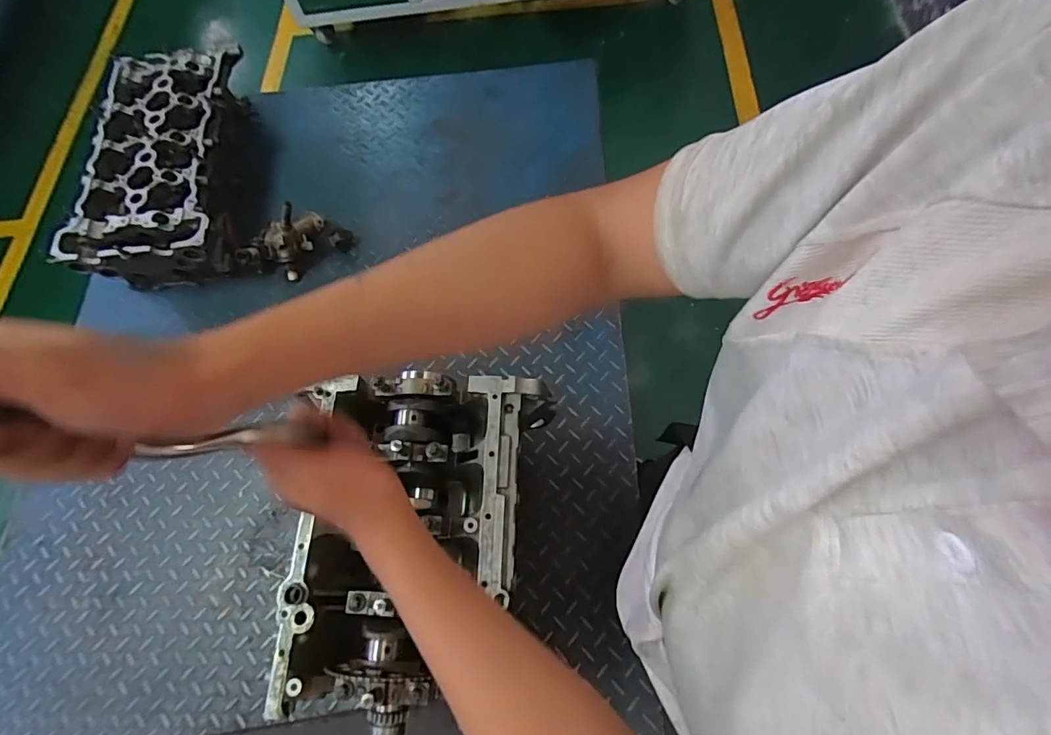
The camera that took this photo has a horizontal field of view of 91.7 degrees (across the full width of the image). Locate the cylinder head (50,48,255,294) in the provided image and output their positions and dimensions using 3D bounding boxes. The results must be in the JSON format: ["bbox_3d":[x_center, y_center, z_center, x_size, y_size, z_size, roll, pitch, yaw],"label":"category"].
[{"bbox_3d":[-0.703,-0.403,1.018,0.273,0.121,0.492,-4,67,2],"label":"cylinder head"}]

